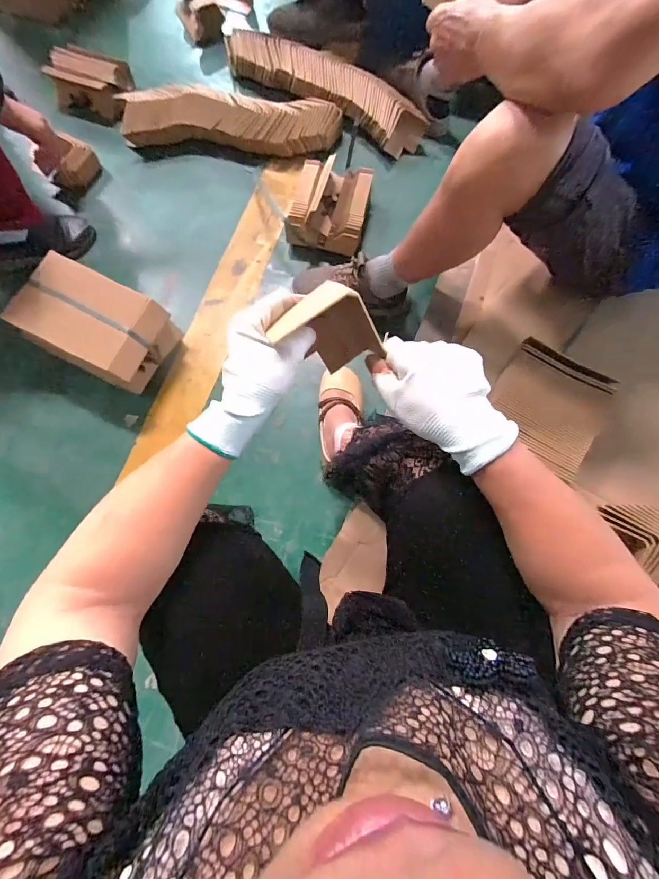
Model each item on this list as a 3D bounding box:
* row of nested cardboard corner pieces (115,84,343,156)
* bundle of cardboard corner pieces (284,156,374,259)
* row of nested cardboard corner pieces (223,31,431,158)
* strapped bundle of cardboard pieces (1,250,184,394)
[{"bbox_3d":[-0.238,-0.785,0.935,0.526,0.106,0.130,1,75,-1],"label":"row of nested cardboard corner pieces"},{"bbox_3d":[0.001,-0.547,0.875,0.175,0.101,0.210,10,75,1],"label":"bundle of cardboard corner pieces"},{"bbox_3d":[-0.019,-0.916,0.983,0.566,0.076,0.137,33,77,7],"label":"row of nested cardboard corner pieces"},{"bbox_3d":[-0.447,-0.219,0.734,0.257,0.123,0.170,27,76,6],"label":"strapped bundle of cardboard pieces"}]

